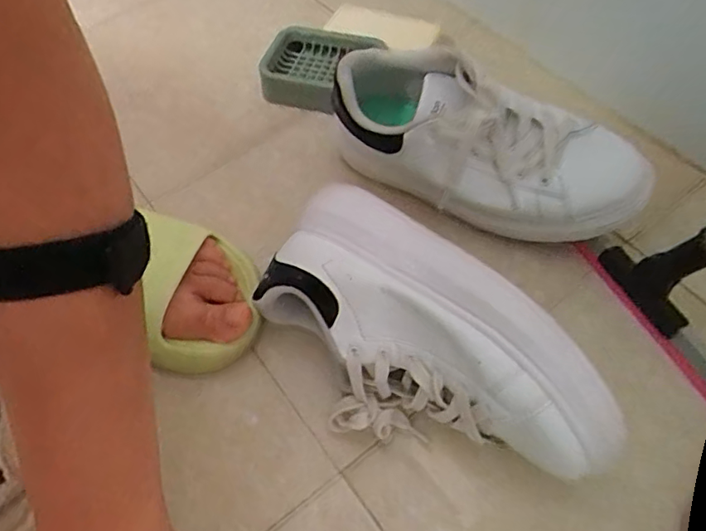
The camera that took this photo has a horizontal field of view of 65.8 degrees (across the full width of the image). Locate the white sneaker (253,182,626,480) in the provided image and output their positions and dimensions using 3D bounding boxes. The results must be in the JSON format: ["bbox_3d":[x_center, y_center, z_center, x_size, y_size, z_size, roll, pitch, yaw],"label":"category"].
[{"bbox_3d":[0.039,0.056,0.363,0.108,0.108,0.244,-40,64,-20],"label":"white sneaker"}]

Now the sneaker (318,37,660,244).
[{"bbox_3d":[0.106,-0.093,0.453,0.254,0.112,0.095,16,60,13],"label":"sneaker"}]

